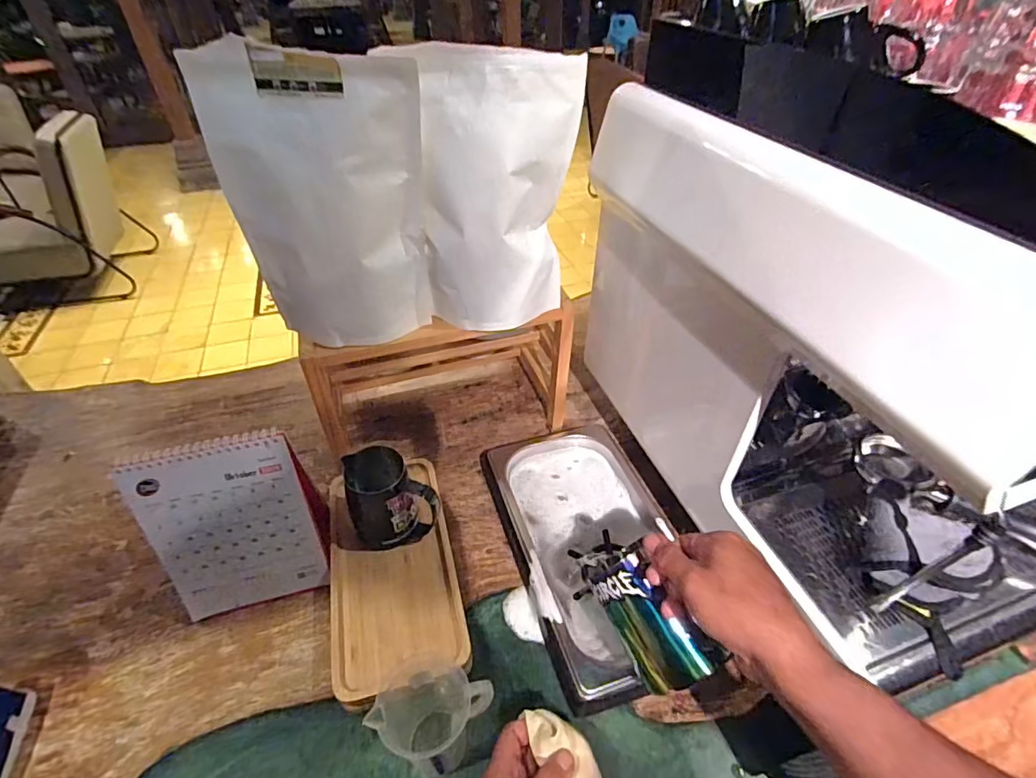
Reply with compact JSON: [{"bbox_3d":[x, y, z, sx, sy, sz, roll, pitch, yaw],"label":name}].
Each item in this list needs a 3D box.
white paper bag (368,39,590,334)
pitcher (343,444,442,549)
[{"bbox_3d":[-0.030,-0.195,0.542,0.174,0.281,0.067,-5,35,-11],"label":"white paper bag"},{"bbox_3d":[-0.145,0.127,0.589,0.100,0.100,0.072,-7,42,-8],"label":"pitcher"}]

